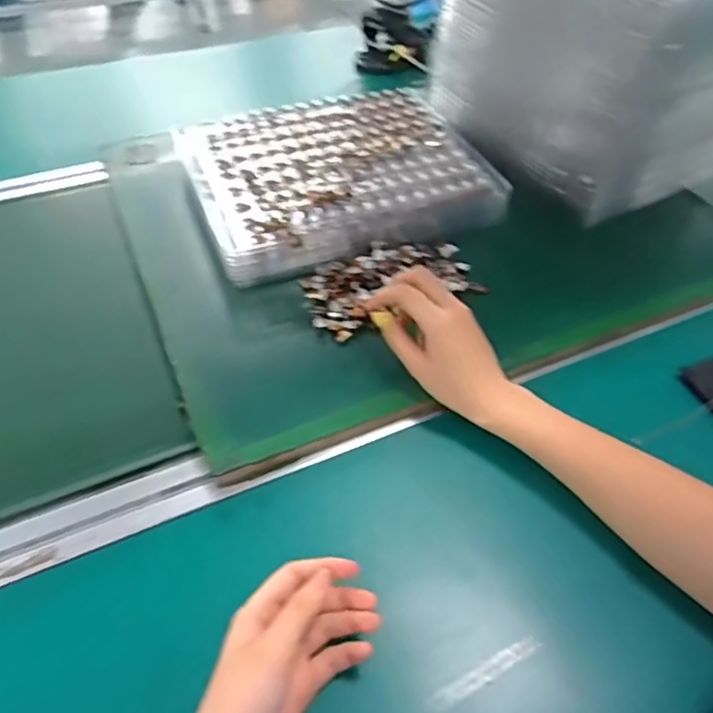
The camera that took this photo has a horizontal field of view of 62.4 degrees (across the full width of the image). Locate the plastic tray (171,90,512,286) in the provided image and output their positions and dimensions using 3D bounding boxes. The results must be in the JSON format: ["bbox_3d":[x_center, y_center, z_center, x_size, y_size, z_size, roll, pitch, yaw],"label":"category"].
[{"bbox_3d":[-0.021,-0.189,0.613,0.288,0.050,0.225,-17,51,-17],"label":"plastic tray"}]

